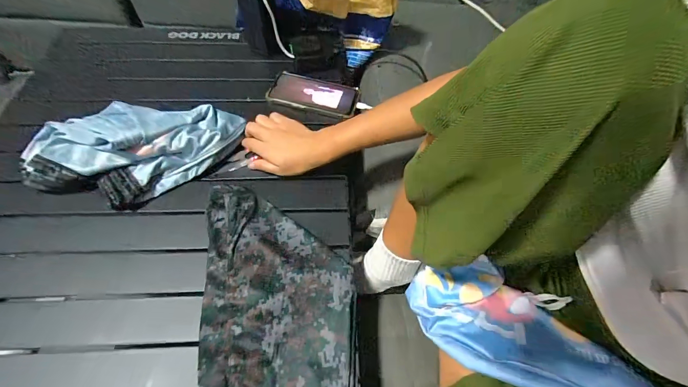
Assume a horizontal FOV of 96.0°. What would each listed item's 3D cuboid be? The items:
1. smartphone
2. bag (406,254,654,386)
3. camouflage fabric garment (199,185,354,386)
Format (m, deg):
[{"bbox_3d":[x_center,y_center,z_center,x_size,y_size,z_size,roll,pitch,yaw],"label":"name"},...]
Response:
[{"bbox_3d":[-0.059,-0.190,0.589,0.166,0.014,0.086,18,60,5],"label":"smartphone"},{"bbox_3d":[0.210,0.168,0.375,0.289,0.064,0.134,22,57,42],"label":"bag"},{"bbox_3d":[-0.081,0.180,0.351,0.180,0.028,0.414,-3,58,-3],"label":"camouflage fabric garment"}]

